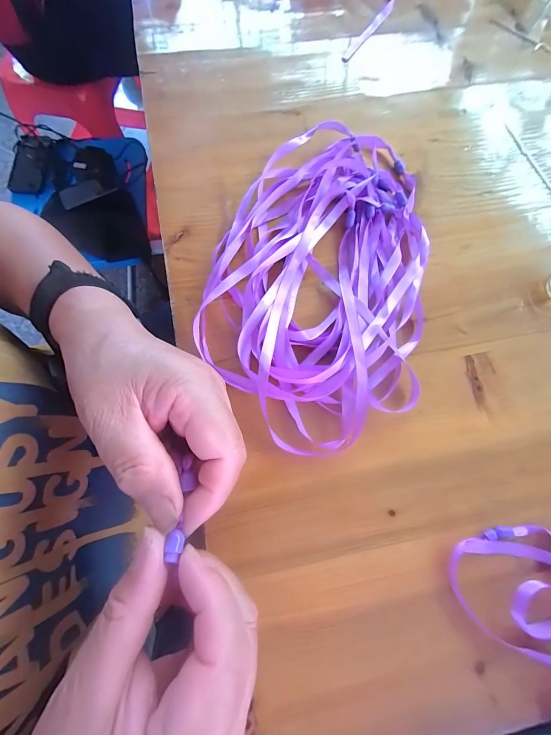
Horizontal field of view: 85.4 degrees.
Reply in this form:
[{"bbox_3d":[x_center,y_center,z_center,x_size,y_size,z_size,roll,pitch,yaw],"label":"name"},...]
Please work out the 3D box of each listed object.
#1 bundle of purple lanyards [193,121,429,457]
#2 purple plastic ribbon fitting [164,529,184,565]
[{"bbox_3d":[0.039,-0.093,0.283,0.196,0.030,0.326,7,75,1],"label":"bundle of purple lanyards"},{"bbox_3d":[-0.043,0.076,0.127,0.007,0.004,0.013,5,59,1],"label":"purple plastic ribbon fitting"}]

